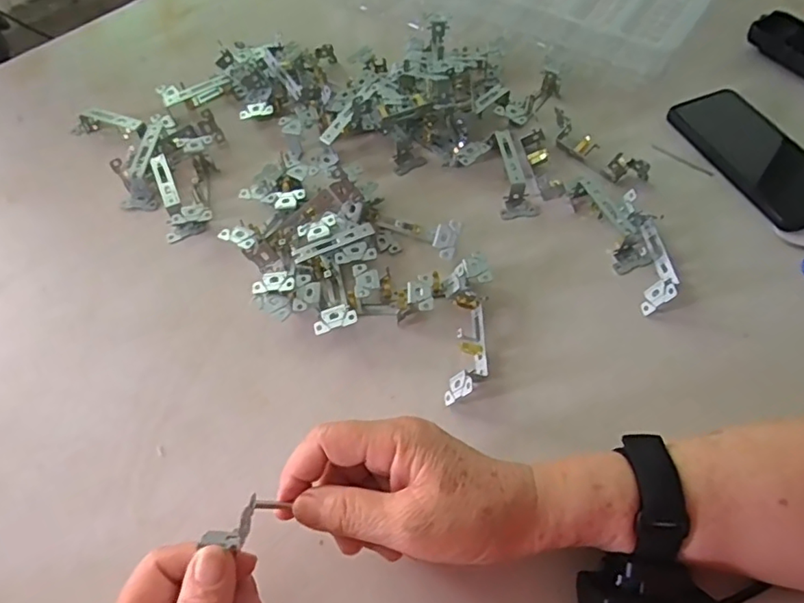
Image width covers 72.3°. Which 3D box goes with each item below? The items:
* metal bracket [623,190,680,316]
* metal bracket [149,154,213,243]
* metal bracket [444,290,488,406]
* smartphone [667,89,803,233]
[{"bbox_3d":[0.201,-0.041,0.442,0.029,0.031,0.101,0,58,2],"label":"metal bracket"},{"bbox_3d":[-0.202,-0.092,0.491,0.040,0.030,0.087,-27,61,-14],"label":"metal bracket"},{"bbox_3d":[0.050,0.034,0.405,0.028,0.026,0.084,7,59,6],"label":"metal bracket"},{"bbox_3d":[0.322,-0.136,0.503,0.079,0.013,0.162,-22,60,-12],"label":"smartphone"}]

